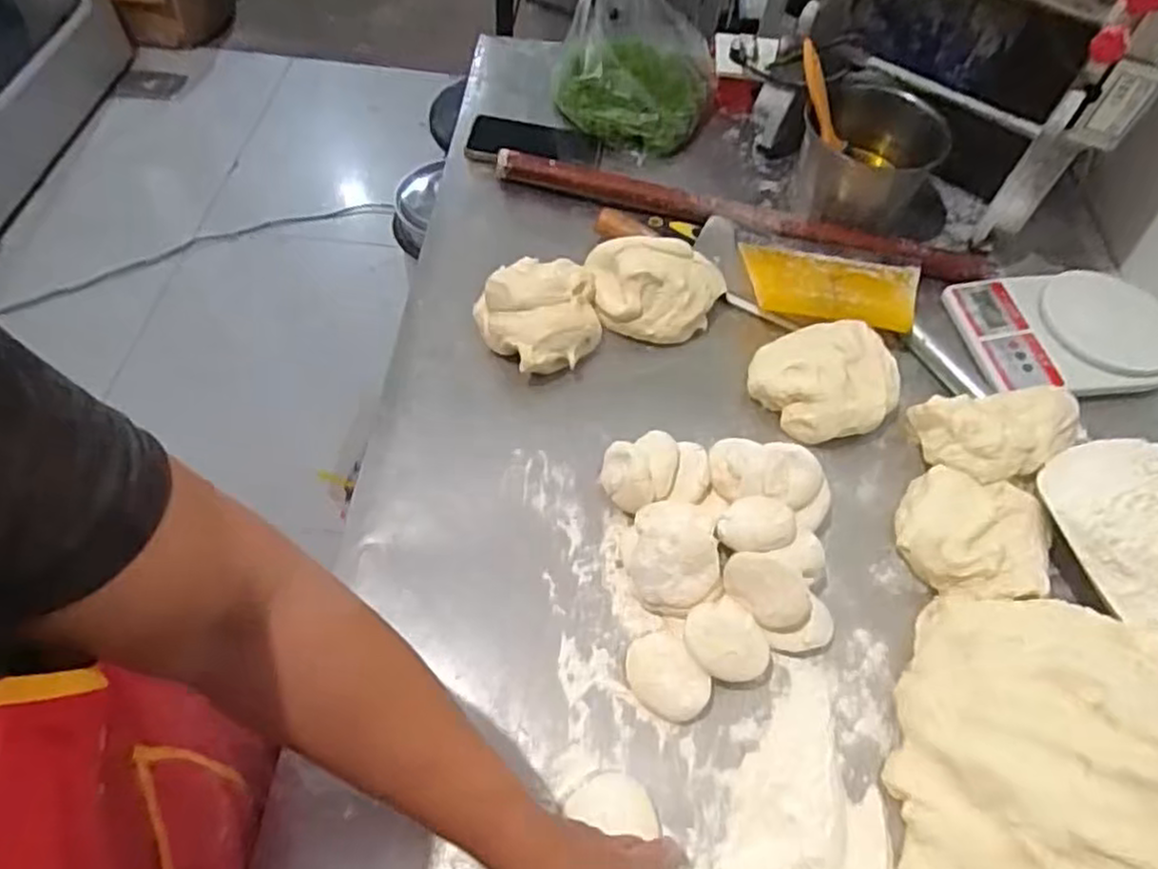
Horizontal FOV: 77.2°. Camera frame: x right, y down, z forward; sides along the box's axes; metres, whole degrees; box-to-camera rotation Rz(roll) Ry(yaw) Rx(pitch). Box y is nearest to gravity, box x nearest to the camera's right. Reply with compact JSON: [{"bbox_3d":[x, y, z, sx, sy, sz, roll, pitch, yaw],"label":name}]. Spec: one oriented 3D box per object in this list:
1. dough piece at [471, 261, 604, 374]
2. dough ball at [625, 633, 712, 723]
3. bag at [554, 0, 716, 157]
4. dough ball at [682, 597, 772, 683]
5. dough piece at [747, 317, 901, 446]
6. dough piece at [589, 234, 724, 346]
[{"bbox_3d":[-0.035,-0.119,0.720,0.118,0.066,0.113,2,56,-3],"label":"dough piece"},{"bbox_3d":[0.065,0.182,0.543,0.048,0.029,0.065,-33,64,-23],"label":"dough ball"},{"bbox_3d":[0.072,-0.460,0.871,0.194,0.165,0.127,9,56,2],"label":"bag"},{"bbox_3d":[0.111,0.162,0.557,0.055,0.039,0.060,2,56,-3],"label":"dough ball"},{"bbox_3d":[0.234,-0.051,0.690,0.117,0.052,0.117,2,56,-3],"label":"dough piece"},{"bbox_3d":[0.075,-0.146,0.742,0.131,0.065,0.086,11,56,3],"label":"dough piece"}]

